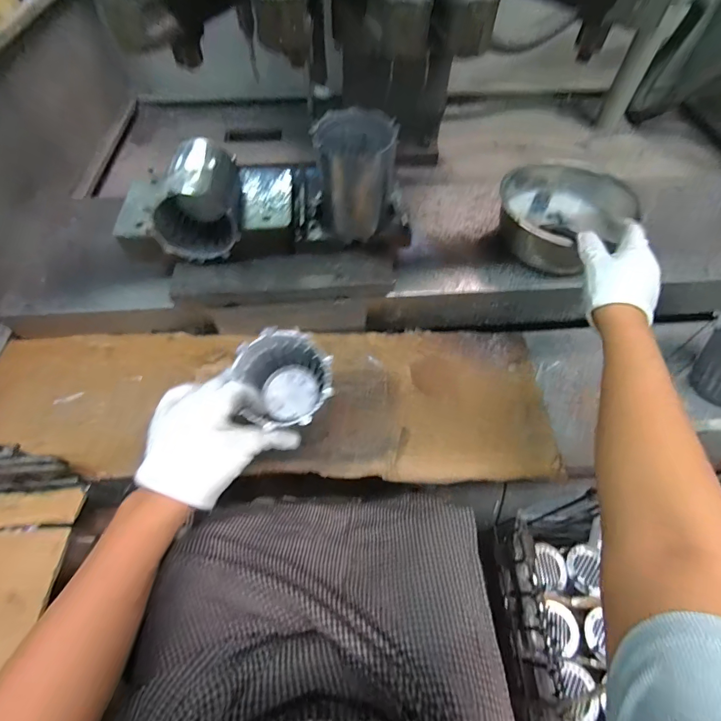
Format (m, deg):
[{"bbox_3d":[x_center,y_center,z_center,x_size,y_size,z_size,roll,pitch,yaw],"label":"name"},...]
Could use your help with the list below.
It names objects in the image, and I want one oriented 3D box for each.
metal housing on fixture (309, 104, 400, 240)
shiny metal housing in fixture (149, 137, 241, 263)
[{"bbox_3d":[-0.006,-0.231,0.486,0.096,0.118,0.094,7,59,4],"label":"metal housing on fixture"},{"bbox_3d":[-0.206,-0.208,0.492,0.098,0.095,0.138,-7,59,-5],"label":"shiny metal housing in fixture"}]

